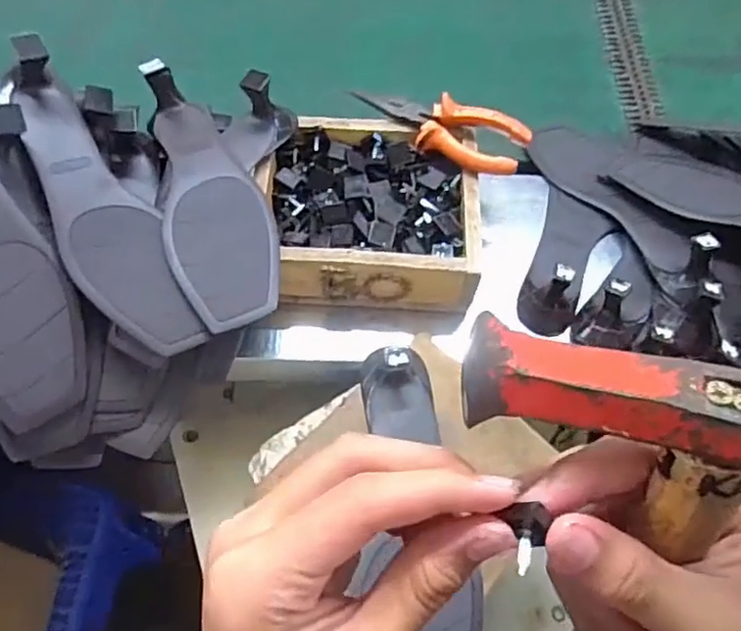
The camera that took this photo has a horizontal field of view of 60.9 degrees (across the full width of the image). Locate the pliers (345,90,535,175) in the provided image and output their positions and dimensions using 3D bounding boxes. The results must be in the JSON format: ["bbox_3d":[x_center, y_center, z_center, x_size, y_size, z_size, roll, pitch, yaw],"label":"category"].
[{"bbox_3d":[0.058,-0.160,0.523,0.148,0.024,0.047,29,63,13],"label":"pliers"}]

